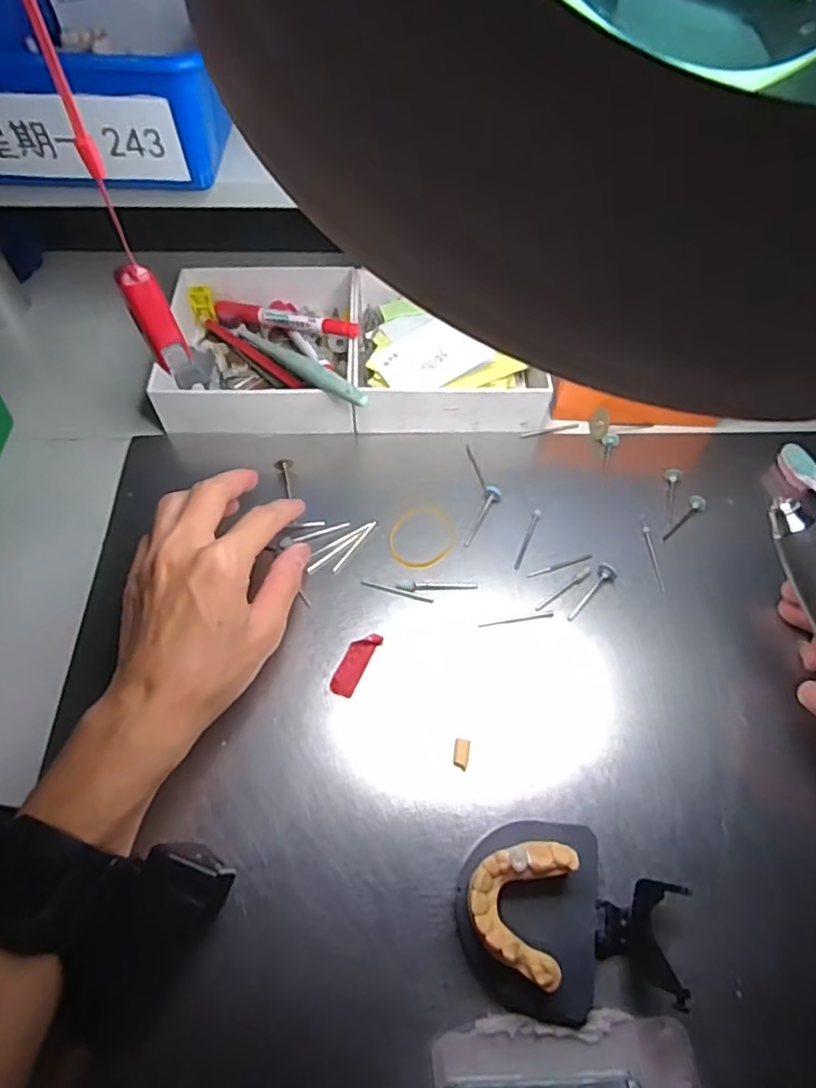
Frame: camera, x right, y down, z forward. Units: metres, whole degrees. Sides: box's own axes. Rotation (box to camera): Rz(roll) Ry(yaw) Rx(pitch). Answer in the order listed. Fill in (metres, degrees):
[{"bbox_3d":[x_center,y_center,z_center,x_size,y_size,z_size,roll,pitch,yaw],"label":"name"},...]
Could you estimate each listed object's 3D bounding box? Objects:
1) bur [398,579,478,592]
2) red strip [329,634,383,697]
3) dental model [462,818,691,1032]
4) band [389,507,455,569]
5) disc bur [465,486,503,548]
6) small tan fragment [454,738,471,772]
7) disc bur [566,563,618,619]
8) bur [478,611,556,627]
[{"bbox_3d":[0.018,0.025,0.359,0.046,0.004,0.007,3,58,1],"label":"bur"},{"bbox_3d":[-0.029,0.064,0.334,0.015,0.004,0.038,24,61,13],"label":"red strip"},{"bbox_3d":[0.066,0.160,0.263,0.086,0.032,0.072,7,58,3],"label":"dental model"},{"bbox_3d":[0.009,-0.005,0.376,0.041,0.004,0.042,1,58,-1],"label":"band"},{"bbox_3d":[0.047,-0.018,0.382,0.011,0.009,0.045,21,60,11],"label":"disc bur"},{"bbox_3d":[0.027,0.105,0.308,0.008,0.004,0.015,9,58,4],"label":"small tan fragment"},{"bbox_3d":[0.107,0.028,0.354,0.011,0.007,0.042,34,63,19],"label":"disc bur"},{"bbox_3d":[0.062,0.043,0.349,0.043,0.004,0.004,-6,58,-5],"label":"bur"}]

